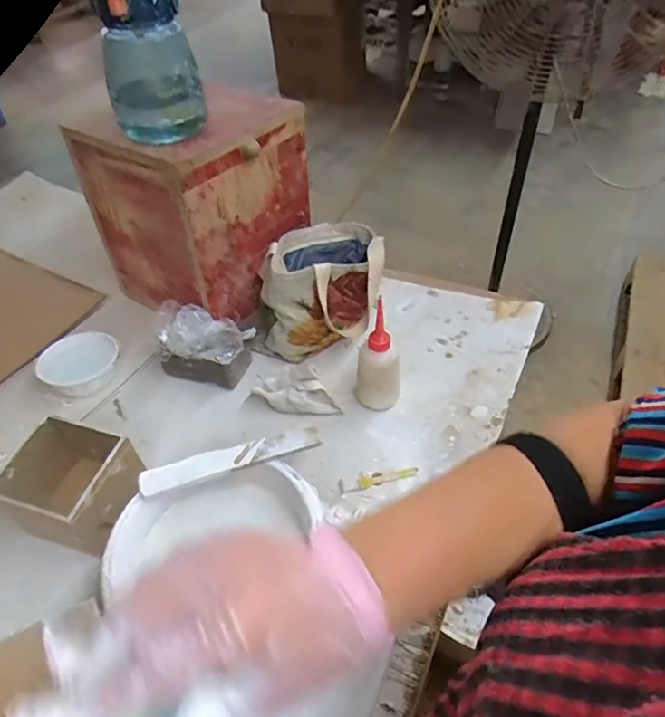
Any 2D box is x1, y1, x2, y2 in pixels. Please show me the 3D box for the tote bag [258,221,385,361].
[{"bbox_3d":[-0.015,-0.110,0.830,0.179,0.154,0.177,0,47,2],"label":"tote bag"}]

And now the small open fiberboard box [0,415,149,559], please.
[{"bbox_3d":[-0.302,0.155,0.628,0.129,0.104,0.116,13,49,14],"label":"small open fiberboard box"}]

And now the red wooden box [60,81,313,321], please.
[{"bbox_3d":[-0.217,-0.249,0.842,0.269,0.272,0.242,22,51,23],"label":"red wooden box"}]

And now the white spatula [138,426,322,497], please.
[{"bbox_3d":[-0.114,0.112,0.593,0.199,0.012,0.032,-16,48,-12],"label":"white spatula"}]

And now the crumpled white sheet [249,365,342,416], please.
[{"bbox_3d":[-0.052,0.044,0.755,0.130,0.054,0.062,12,49,14],"label":"crumpled white sheet"}]

